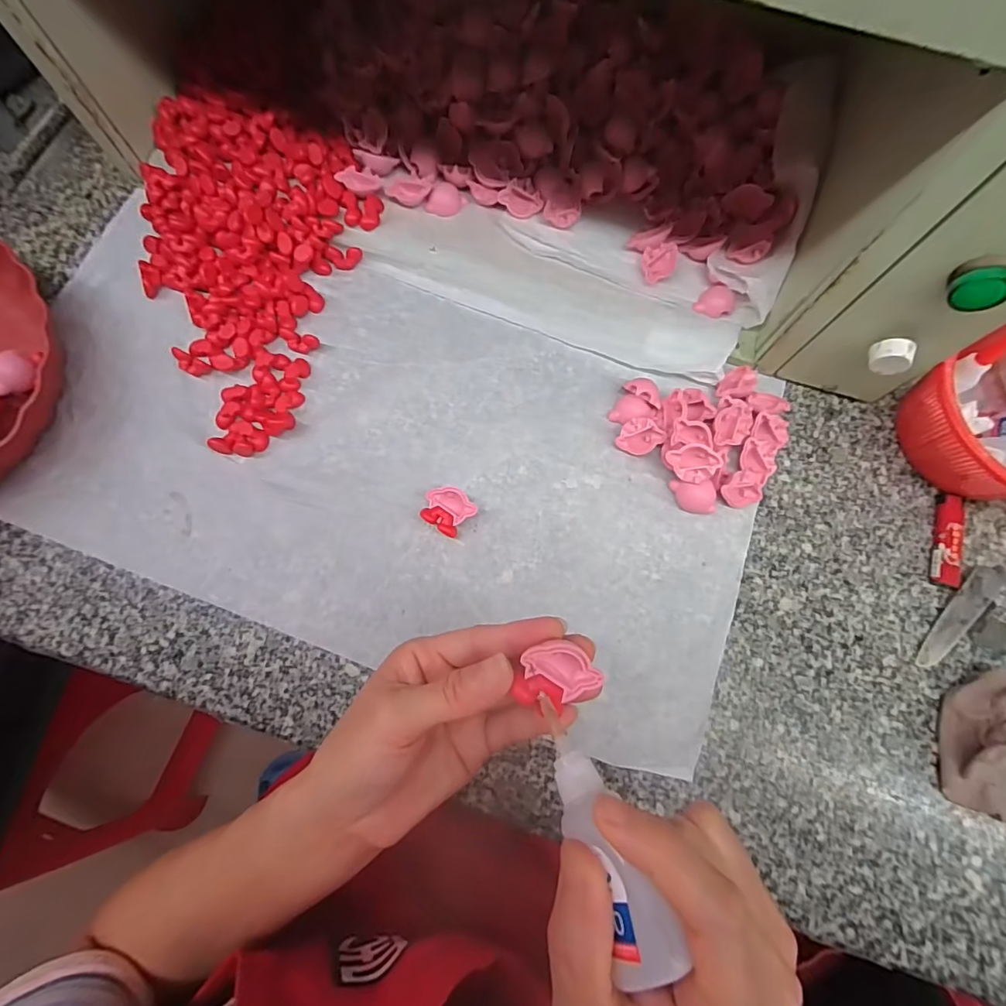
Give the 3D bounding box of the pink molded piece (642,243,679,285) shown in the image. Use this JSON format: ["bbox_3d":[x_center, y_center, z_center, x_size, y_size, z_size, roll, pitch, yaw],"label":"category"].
[{"bbox_3d":[0.130,-0.199,0.405,0.029,0.008,0.039,20,76,3],"label":"pink molded piece"}]

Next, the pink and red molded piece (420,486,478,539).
[{"bbox_3d":[-0.042,0.006,0.365,0.035,0.015,0.032,38,77,7],"label":"pink and red molded piece"}]

